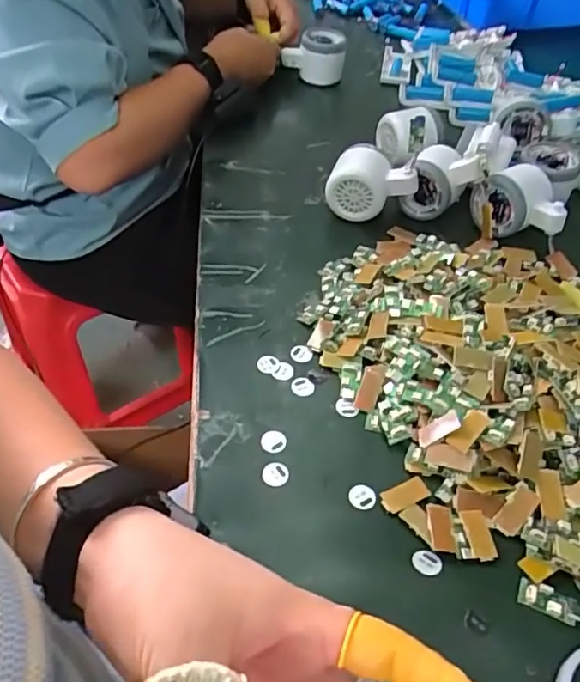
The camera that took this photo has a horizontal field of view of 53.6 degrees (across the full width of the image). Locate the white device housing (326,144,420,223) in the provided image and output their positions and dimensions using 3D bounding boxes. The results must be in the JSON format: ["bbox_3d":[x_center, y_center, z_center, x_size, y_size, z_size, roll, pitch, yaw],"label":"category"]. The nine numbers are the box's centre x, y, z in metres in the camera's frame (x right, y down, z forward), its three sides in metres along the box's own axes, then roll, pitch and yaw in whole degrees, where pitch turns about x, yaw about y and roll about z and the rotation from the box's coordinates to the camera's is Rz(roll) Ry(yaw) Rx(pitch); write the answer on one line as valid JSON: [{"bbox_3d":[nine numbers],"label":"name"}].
[{"bbox_3d":[0.079,-0.151,0.561,0.083,0.057,0.050,12,47,6],"label":"white device housing"}]

